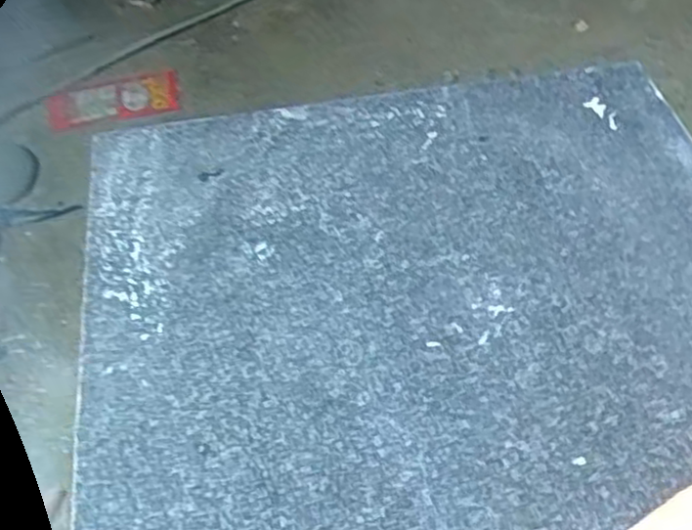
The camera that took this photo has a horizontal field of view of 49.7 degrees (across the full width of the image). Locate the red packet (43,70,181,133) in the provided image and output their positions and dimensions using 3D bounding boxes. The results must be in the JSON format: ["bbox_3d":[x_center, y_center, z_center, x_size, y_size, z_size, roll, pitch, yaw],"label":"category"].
[{"bbox_3d":[-0.348,-0.246,1.120,0.188,0.016,0.087,-12,52,-6],"label":"red packet"}]

